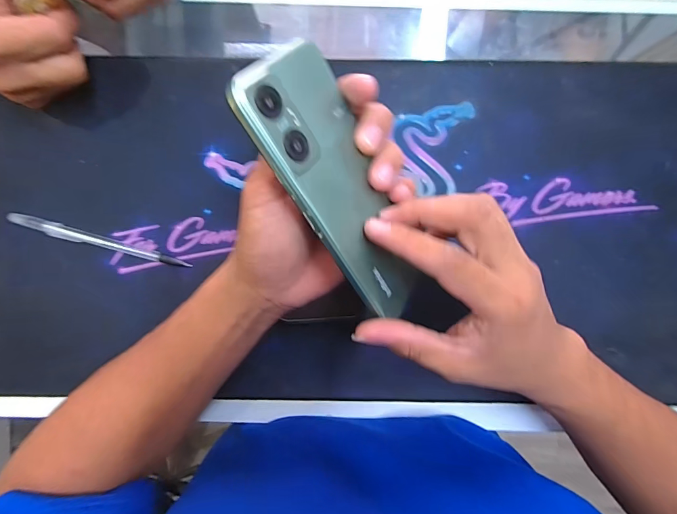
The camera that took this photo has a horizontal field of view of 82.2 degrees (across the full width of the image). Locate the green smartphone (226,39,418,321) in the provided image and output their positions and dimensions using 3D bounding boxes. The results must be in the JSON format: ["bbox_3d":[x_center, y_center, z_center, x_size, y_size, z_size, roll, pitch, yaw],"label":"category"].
[{"bbox_3d":[0.005,-0.038,0.222,0.071,0.008,0.157,-52,122,-38],"label":"green smartphone"}]

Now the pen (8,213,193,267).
[{"bbox_3d":[-0.204,-0.012,0.333,0.151,0.010,0.011,15,93,-1],"label":"pen"}]

